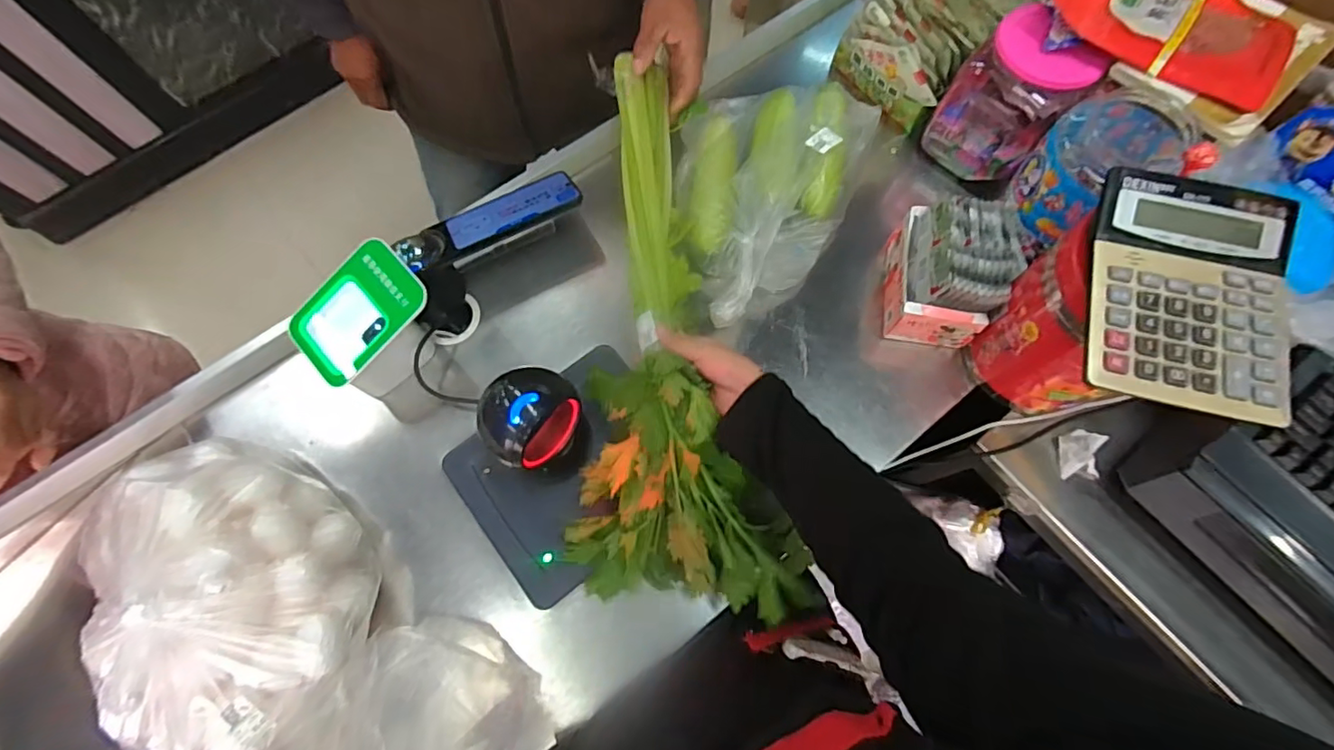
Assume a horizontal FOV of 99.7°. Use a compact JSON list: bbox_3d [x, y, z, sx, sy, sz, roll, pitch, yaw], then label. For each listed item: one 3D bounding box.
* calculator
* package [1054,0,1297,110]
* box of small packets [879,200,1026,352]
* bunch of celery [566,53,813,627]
[{"bbox_3d":[0.415,-0.067,0.442,0.142,0.029,0.187,15,72,4],"label":"calculator"},{"bbox_3d":[0.526,-0.377,0.584,0.226,0.028,0.160,36,75,11],"label":"package"},{"bbox_3d":[0.311,-0.114,0.635,0.096,0.104,0.139,9,72,2],"label":"box of small packets"},{"bbox_3d":[0.002,-0.074,0.609,0.204,0.104,0.612,-4,72,-2],"label":"bunch of celery"}]

